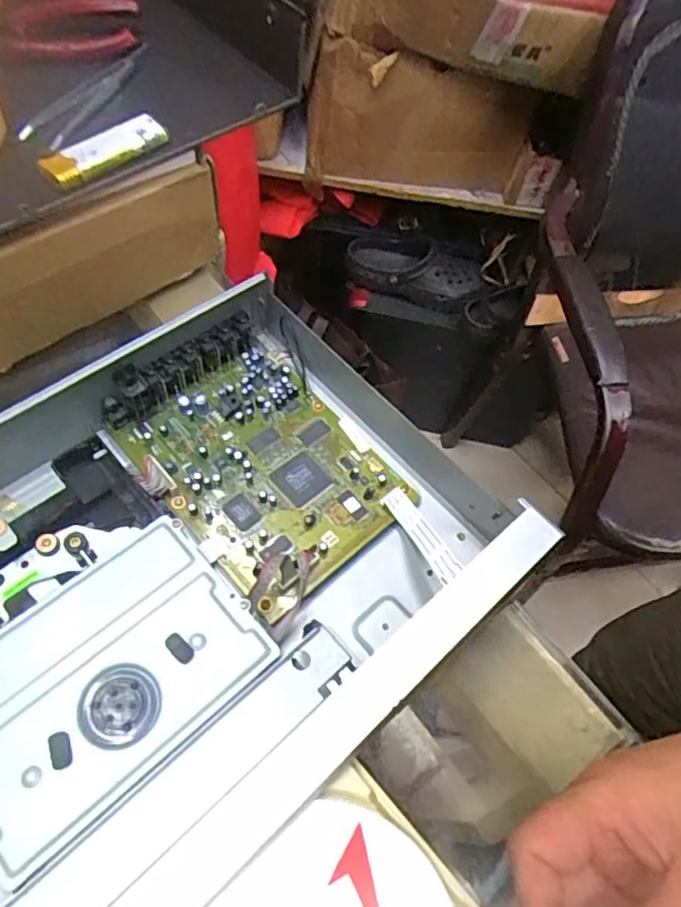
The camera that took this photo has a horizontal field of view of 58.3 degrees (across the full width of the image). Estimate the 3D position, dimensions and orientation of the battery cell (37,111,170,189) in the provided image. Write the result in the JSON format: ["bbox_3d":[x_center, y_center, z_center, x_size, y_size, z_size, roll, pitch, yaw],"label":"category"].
[{"bbox_3d":[-0.145,-0.186,0.374,0.078,0.009,0.026,-36,70,-25],"label":"battery cell"}]

